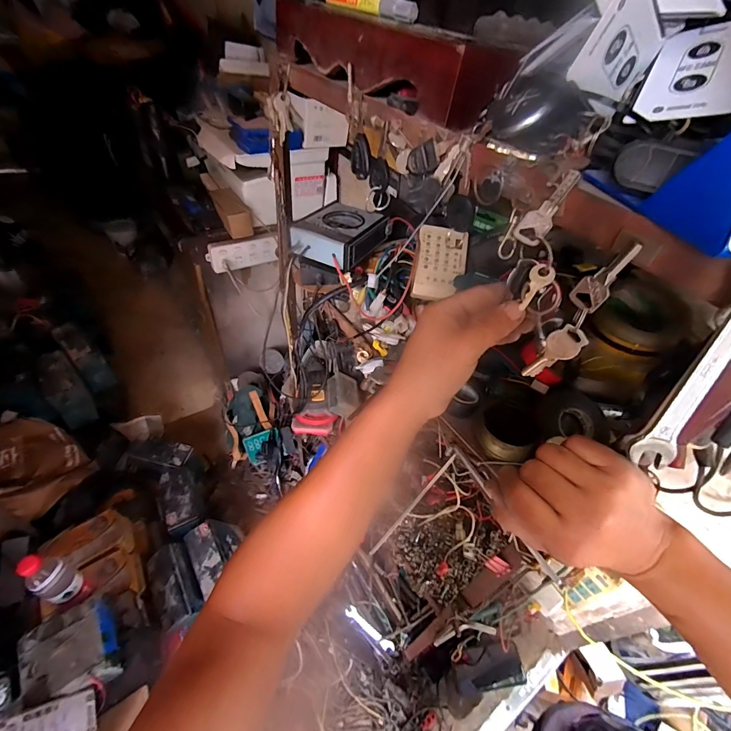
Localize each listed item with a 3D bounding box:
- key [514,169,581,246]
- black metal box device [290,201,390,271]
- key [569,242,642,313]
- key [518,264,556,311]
[{"bbox_3d":[0.123,-0.106,0.246,0.020,0.051,0.004,24,42,0],"label":"key"},{"bbox_3d":[-0.036,-0.206,0.578,0.124,0.052,0.141,26,48,18],"label":"black metal box device"},{"bbox_3d":[0.155,-0.057,0.233,0.004,0.050,0.020,-17,61,-30],"label":"key"},{"bbox_3d":[0.124,-0.058,0.264,0.016,0.033,0.004,31,7,21],"label":"key"}]

